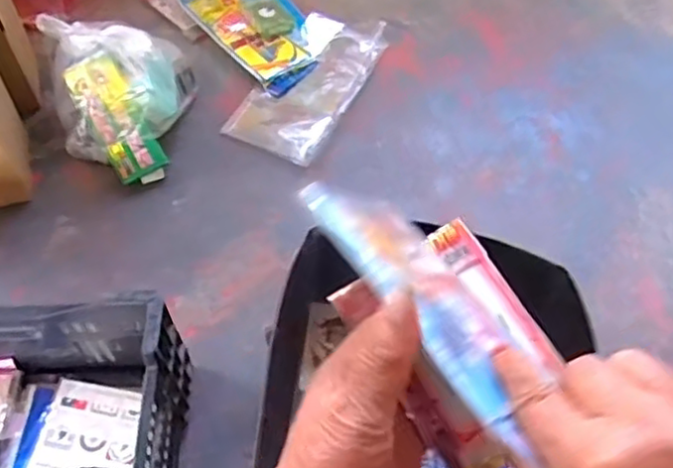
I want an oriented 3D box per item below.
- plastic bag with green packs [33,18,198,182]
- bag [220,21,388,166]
[{"bbox_3d":[-0.312,-0.195,0.984,0.200,0.146,0.197,-8,56,-7],"label":"plastic bag with green packs"},{"bbox_3d":[-0.040,-0.244,1.100,0.150,0.021,0.307,24,58,14],"label":"bag"}]

